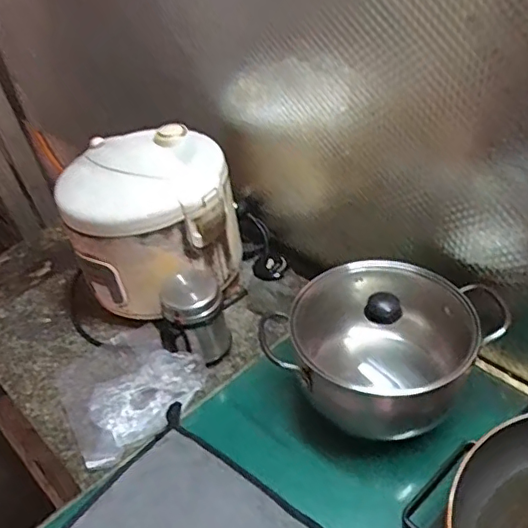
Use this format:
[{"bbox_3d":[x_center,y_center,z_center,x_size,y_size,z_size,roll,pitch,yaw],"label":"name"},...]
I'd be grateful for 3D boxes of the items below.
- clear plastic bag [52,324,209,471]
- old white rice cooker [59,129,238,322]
[{"bbox_3d":[-0.196,0.164,0.807,0.187,0.062,0.202,-25,43,-21],"label":"clear plastic bag"},{"bbox_3d":[-0.173,-0.071,0.905,0.253,0.213,0.207,-14,40,-8],"label":"old white rice cooker"}]

